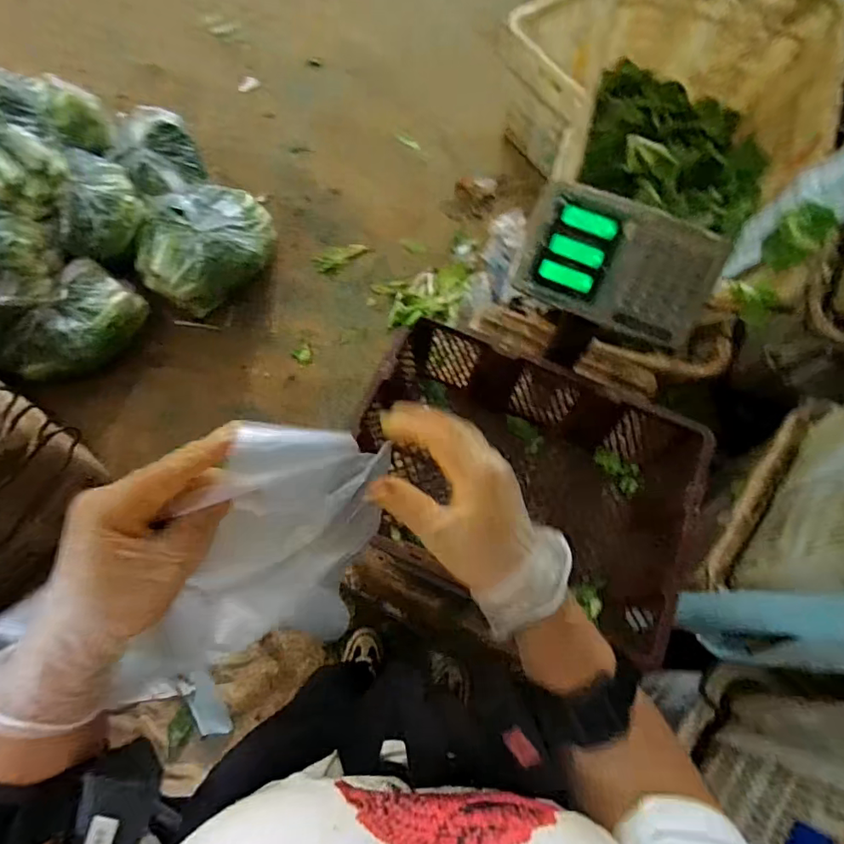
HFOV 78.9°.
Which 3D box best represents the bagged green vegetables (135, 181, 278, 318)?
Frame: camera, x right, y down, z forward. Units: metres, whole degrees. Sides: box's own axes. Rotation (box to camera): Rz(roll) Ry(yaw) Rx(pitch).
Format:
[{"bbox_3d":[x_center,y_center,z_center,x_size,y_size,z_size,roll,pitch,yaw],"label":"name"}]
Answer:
[{"bbox_3d":[-0.609,-0.510,1.445,0.376,0.187,0.299,-26,74,-11],"label":"bagged green vegetables"}]

